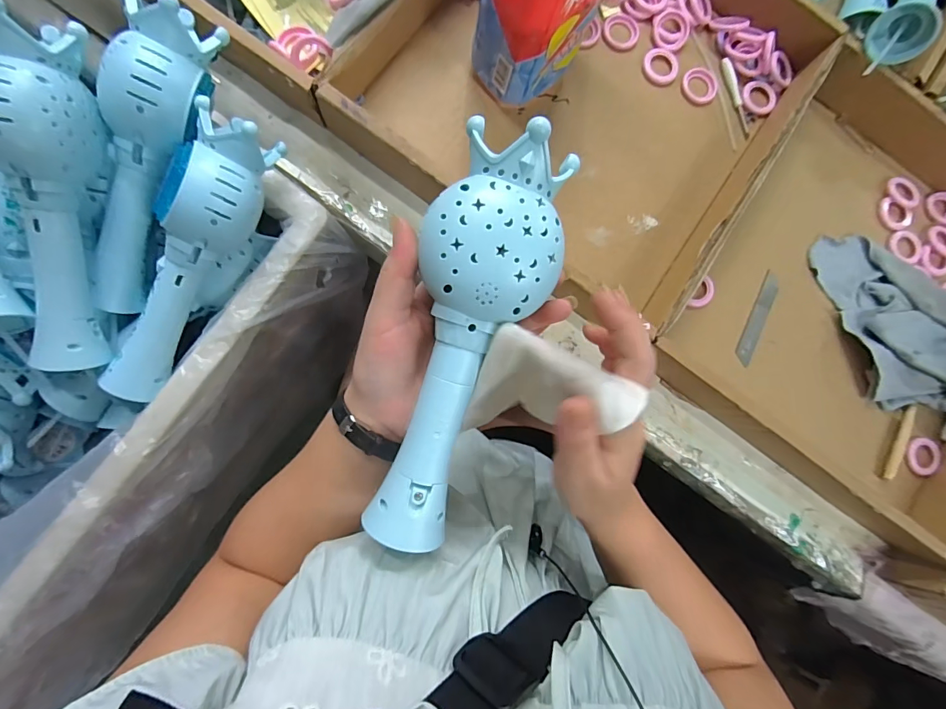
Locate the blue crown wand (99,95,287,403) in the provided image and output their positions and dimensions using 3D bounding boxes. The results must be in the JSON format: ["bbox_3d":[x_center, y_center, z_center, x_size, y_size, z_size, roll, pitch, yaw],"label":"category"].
[{"bbox_3d":[-0.226,-0.072,0.343,0.065,0.067,0.235,31,102,-3],"label":"blue crown wand"}]

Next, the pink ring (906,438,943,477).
[{"bbox_3d":[0.455,0.103,0.439,0.034,0.008,0.037,1,85,-6],"label":"pink ring"}]

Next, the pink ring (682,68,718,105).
[{"bbox_3d":[0.233,-0.276,0.447,0.037,0.004,0.037,1,85,-6],"label":"pink ring"}]

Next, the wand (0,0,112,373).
[{"bbox_3d":[-0.297,-0.101,0.305,0.051,0.056,0.233,8,111,-5],"label":"wand"}]

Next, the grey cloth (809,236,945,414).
[{"bbox_3d":[0.436,-0.031,0.427,0.106,0.058,0.208,-22,88,-8],"label":"grey cloth"}]

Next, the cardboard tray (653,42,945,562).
[{"bbox_3d":[0.391,-0.057,0.425,0.342,0.057,0.372,36,83,-2],"label":"cardboard tray"}]

